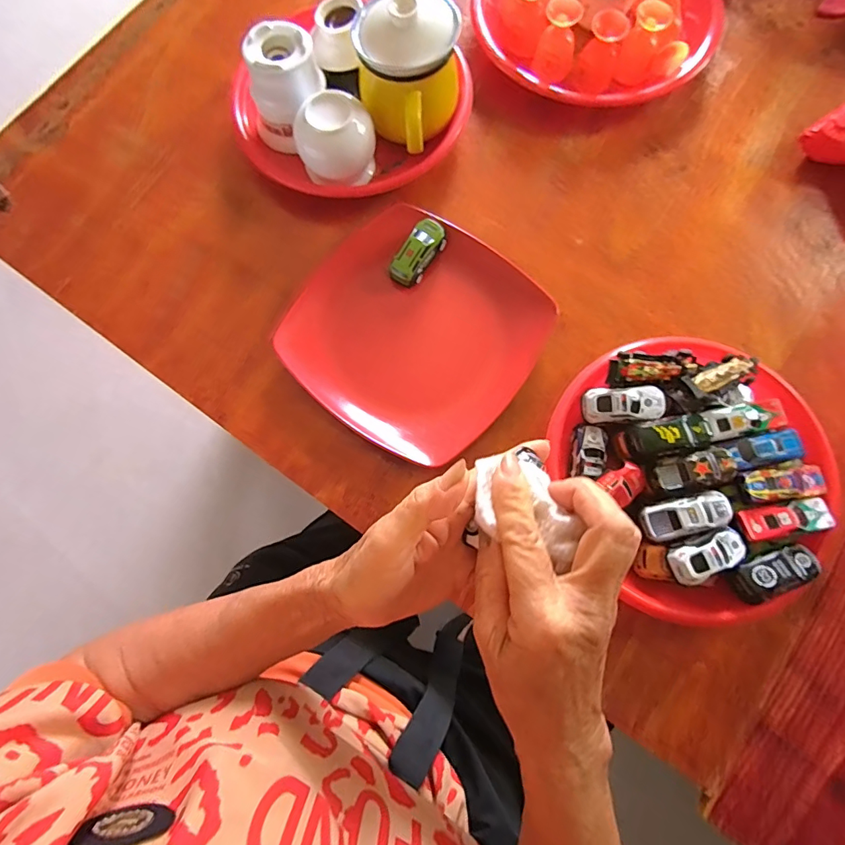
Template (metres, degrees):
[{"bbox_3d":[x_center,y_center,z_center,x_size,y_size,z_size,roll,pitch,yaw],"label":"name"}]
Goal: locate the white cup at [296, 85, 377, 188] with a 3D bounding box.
[{"bbox_3d":[-0.082,-0.269,0.443,0.073,0.067,0.062,-12,76,-1],"label":"white cup"}]

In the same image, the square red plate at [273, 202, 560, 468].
[{"bbox_3d":[-0.006,-0.083,0.420,0.205,0.027,0.204,33,79,9],"label":"square red plate"}]

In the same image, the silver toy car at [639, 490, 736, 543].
[{"bbox_3d":[0.203,0.072,0.354,0.064,0.013,0.028,-15,76,-2],"label":"silver toy car"}]

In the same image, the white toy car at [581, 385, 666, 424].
[{"bbox_3d":[0.165,-0.015,0.379,0.064,0.015,0.028,-5,76,0],"label":"white toy car"}]

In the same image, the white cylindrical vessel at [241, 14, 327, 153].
[{"bbox_3d":[-0.133,-0.317,0.451,0.061,0.083,0.079,21,78,6],"label":"white cylindrical vessel"}]

